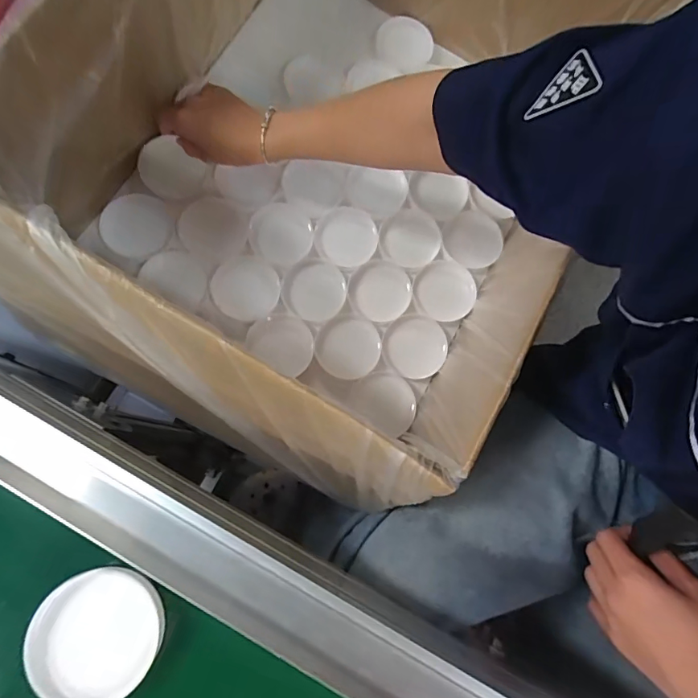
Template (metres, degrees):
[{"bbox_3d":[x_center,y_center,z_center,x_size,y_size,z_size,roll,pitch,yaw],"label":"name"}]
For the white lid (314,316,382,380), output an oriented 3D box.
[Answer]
[{"bbox_3d":[-0.001,-0.002,0.542,0.073,0.014,0.073,0,76,1],"label":"white lid"}]

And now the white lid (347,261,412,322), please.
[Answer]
[{"bbox_3d":[0.037,-0.070,0.556,0.074,0.011,0.075,0,76,1],"label":"white lid"}]

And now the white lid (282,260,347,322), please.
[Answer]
[{"bbox_3d":[-0.041,-0.070,0.546,0.072,0.018,0.068,0,76,1],"label":"white lid"}]

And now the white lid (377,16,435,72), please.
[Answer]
[{"bbox_3d":[0.076,-0.409,0.611,0.073,0.013,0.067,0,92,-6],"label":"white lid"}]

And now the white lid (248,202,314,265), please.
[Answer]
[{"bbox_3d":[-0.081,-0.140,0.554,0.073,0.005,0.076,5,77,-21],"label":"white lid"}]

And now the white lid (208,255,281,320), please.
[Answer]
[{"bbox_3d":[-0.120,-0.071,0.537,0.075,0.007,0.073,17,81,-12],"label":"white lid"}]

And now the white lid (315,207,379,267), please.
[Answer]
[{"bbox_3d":[-0.004,-0.137,0.562,0.072,0.017,0.075,0,76,1],"label":"white lid"}]

